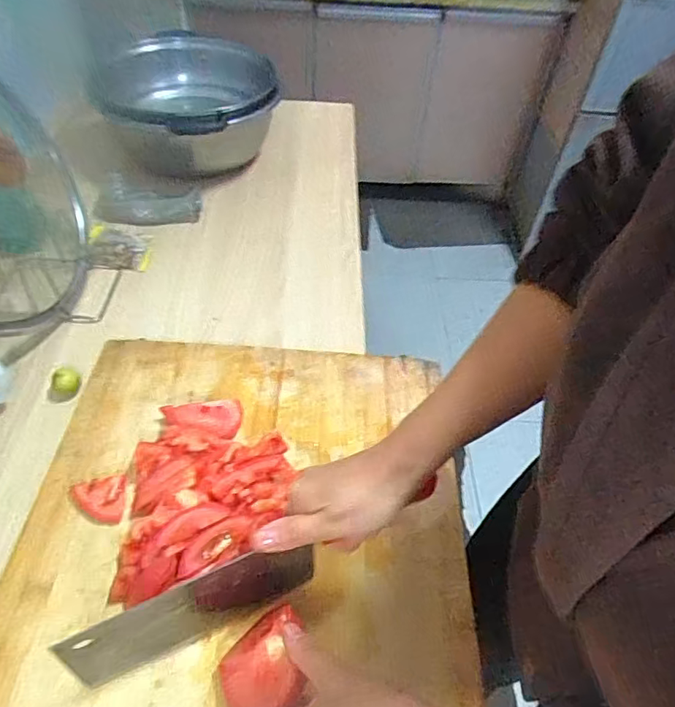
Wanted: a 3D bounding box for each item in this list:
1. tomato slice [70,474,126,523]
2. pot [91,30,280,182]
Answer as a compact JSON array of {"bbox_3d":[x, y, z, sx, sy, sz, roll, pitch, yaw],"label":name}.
[{"bbox_3d":[-0.202,0.124,0.449,0.043,0.005,0.041,-5,49,-9],"label":"tomato slice"},{"bbox_3d":[-0.237,-0.376,0.827,0.271,0.134,0.267,2,49,-3],"label":"pot"}]

